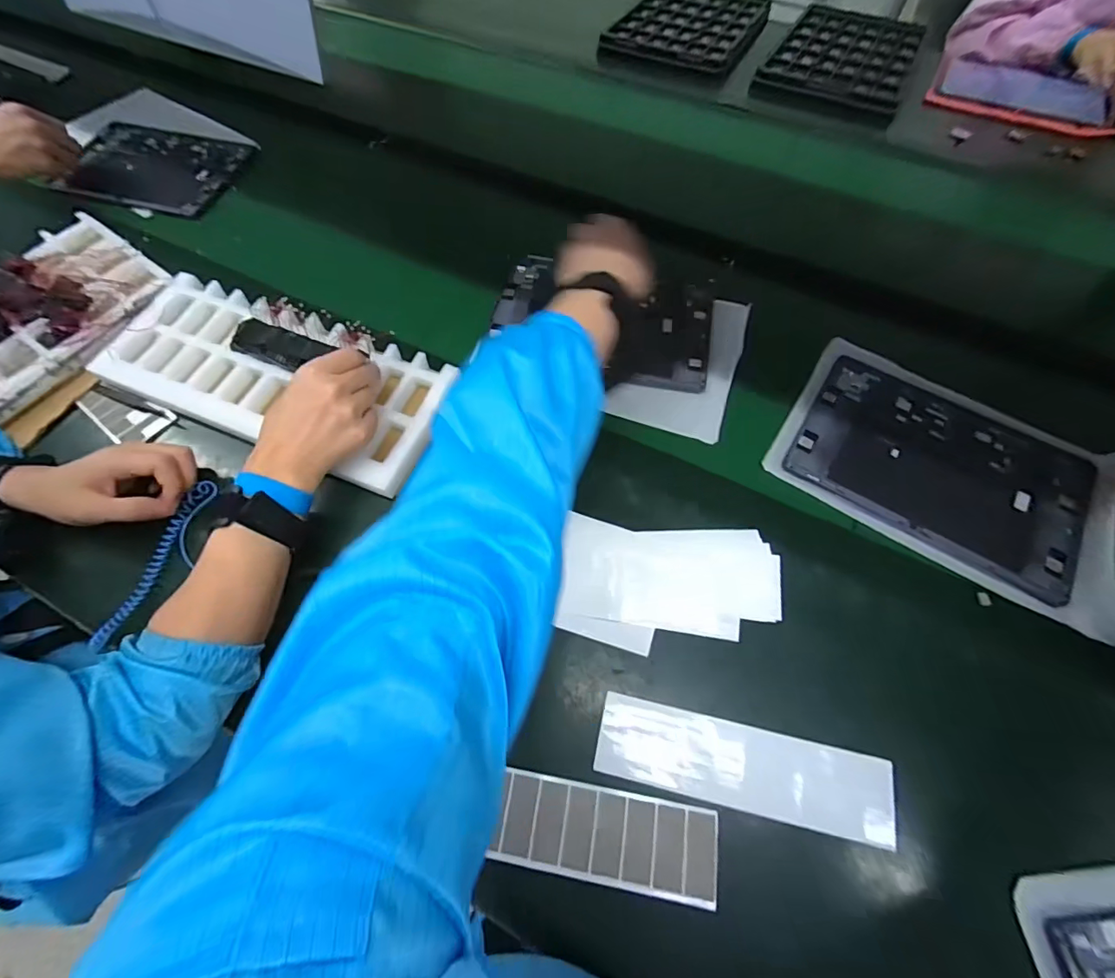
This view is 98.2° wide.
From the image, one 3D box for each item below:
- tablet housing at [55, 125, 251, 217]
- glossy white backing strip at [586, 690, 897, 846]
[{"bbox_3d":[-0.595,-0.477,0.715,0.257,0.006,0.174,15,64,7],"label":"tablet housing"},{"bbox_3d":[0.141,0.211,0.369,0.216,0.006,0.058,12,64,6],"label":"glossy white backing strip"}]

